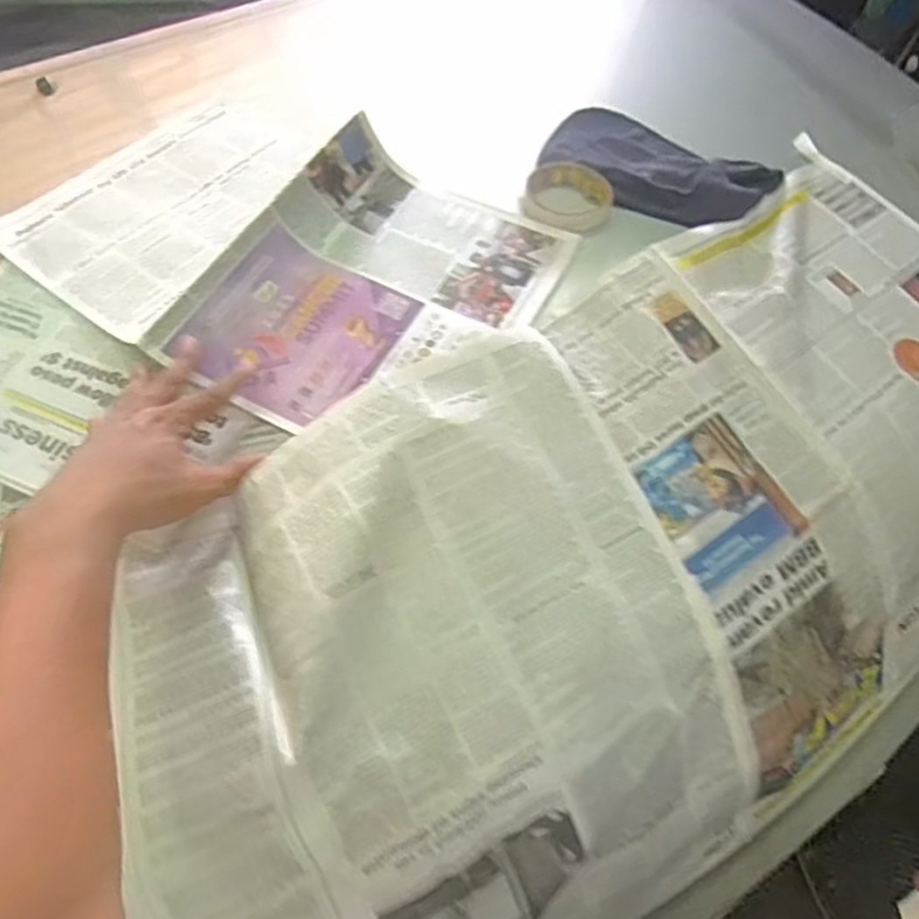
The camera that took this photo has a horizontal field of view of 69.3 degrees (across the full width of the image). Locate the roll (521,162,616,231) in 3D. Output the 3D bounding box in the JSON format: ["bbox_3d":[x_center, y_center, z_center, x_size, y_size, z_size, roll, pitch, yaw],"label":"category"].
[{"bbox_3d":[0.112,-0.271,0.673,0.087,0.022,0.089,9,53,11],"label":"roll"}]

